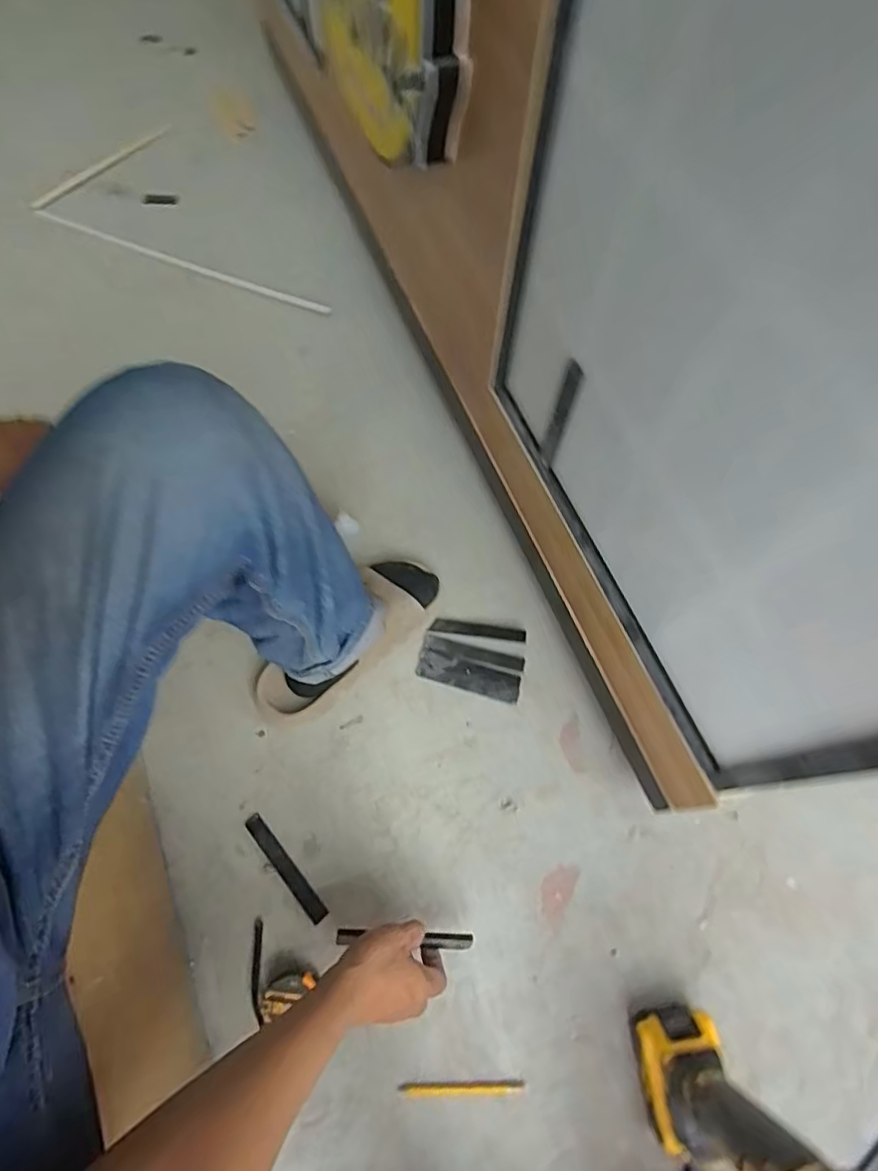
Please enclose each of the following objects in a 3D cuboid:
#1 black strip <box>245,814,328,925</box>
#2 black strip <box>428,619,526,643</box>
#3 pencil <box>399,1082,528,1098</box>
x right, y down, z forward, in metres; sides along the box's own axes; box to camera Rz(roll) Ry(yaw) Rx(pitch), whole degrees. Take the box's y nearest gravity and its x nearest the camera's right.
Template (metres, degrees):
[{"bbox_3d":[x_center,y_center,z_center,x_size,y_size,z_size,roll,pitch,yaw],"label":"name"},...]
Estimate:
[{"bbox_3d":[-0.186,0.341,0.684,0.021,0.005,0.145,-40,72,-16],"label":"black strip"},{"bbox_3d":[0.056,0.064,0.809,0.135,0.007,0.022,6,60,4],"label":"black strip"},{"bbox_3d":[0.025,0.541,0.607,0.133,0.006,0.012,0,67,0],"label":"pencil"}]

